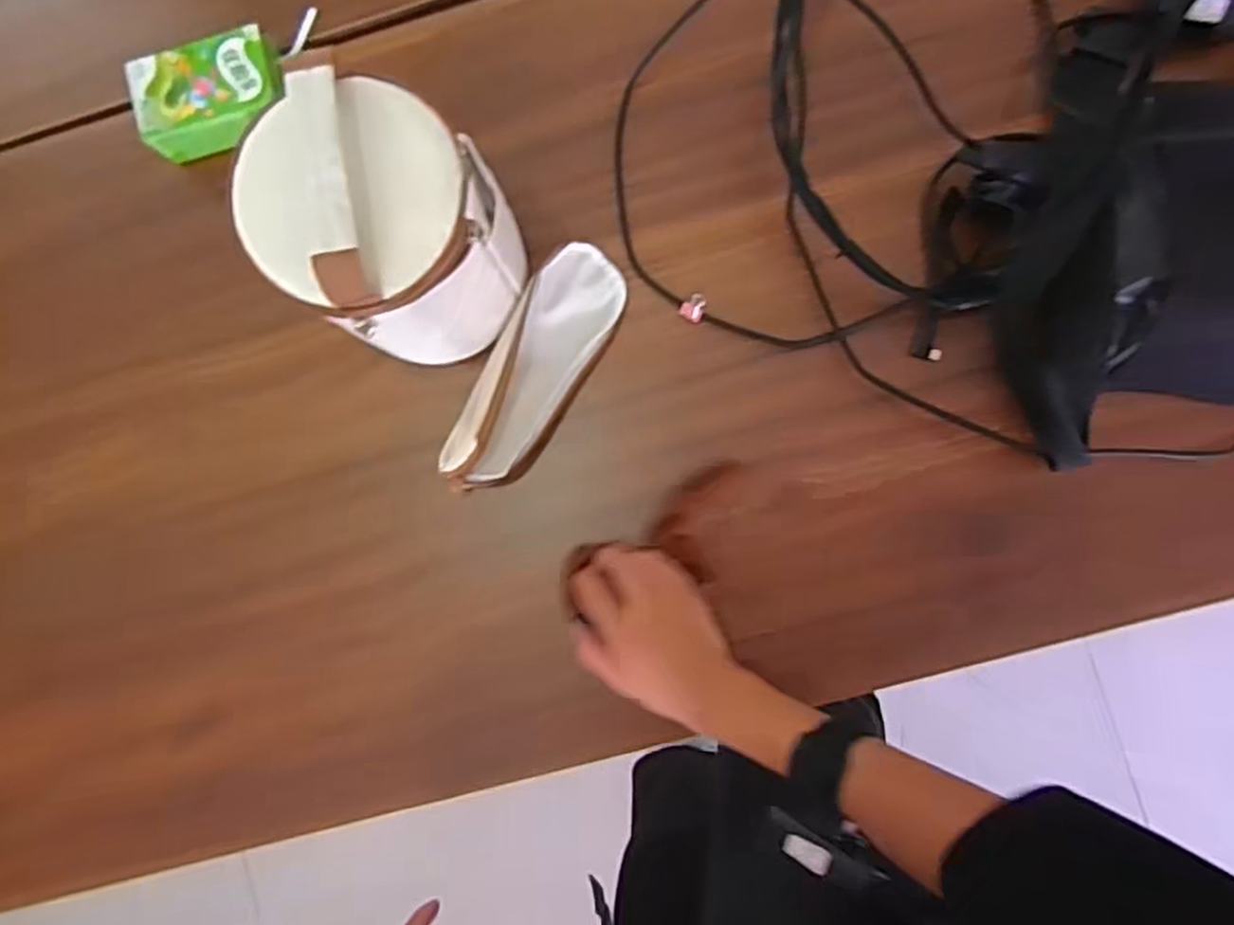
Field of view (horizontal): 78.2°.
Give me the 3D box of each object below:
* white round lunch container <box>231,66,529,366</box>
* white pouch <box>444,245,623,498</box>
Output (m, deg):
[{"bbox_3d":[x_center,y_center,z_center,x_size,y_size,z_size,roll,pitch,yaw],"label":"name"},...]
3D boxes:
[{"bbox_3d":[-0.137,-0.139,0.495,0.125,0.205,0.126,0,88,4],"label":"white round lunch container"},{"bbox_3d":[-0.063,-0.071,0.574,0.073,0.036,0.205,29,89,7],"label":"white pouch"}]

